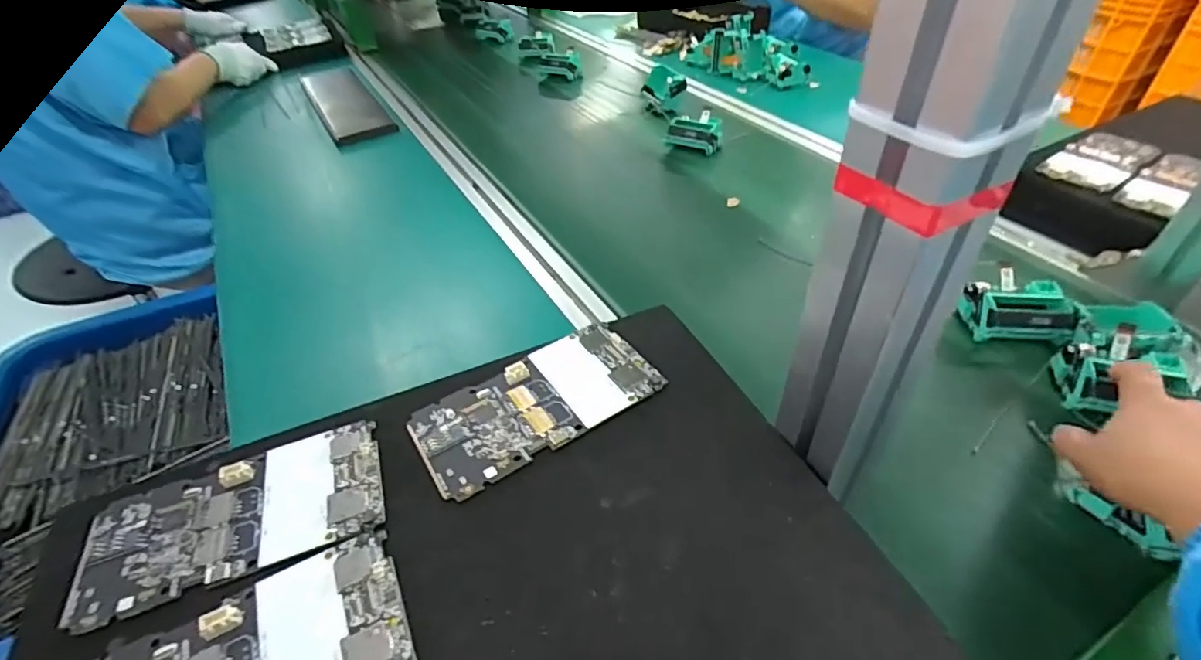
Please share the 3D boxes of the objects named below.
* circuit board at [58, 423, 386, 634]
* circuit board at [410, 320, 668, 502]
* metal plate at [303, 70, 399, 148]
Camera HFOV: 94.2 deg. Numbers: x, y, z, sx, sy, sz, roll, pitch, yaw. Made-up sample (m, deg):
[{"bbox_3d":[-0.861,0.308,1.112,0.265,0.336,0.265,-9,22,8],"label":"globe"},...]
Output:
[{"bbox_3d":[-0.170,0.085,0.264,0.126,0.005,0.065,-16,43,-13],"label":"circuit board"},{"bbox_3d":[-0.035,0.039,0.307,0.129,0.004,0.065,-27,47,-23],"label":"circuit board"},{"bbox_3d":[-0.466,-0.416,1.013,0.099,0.010,0.400,-23,46,-20],"label":"metal plate"}]

